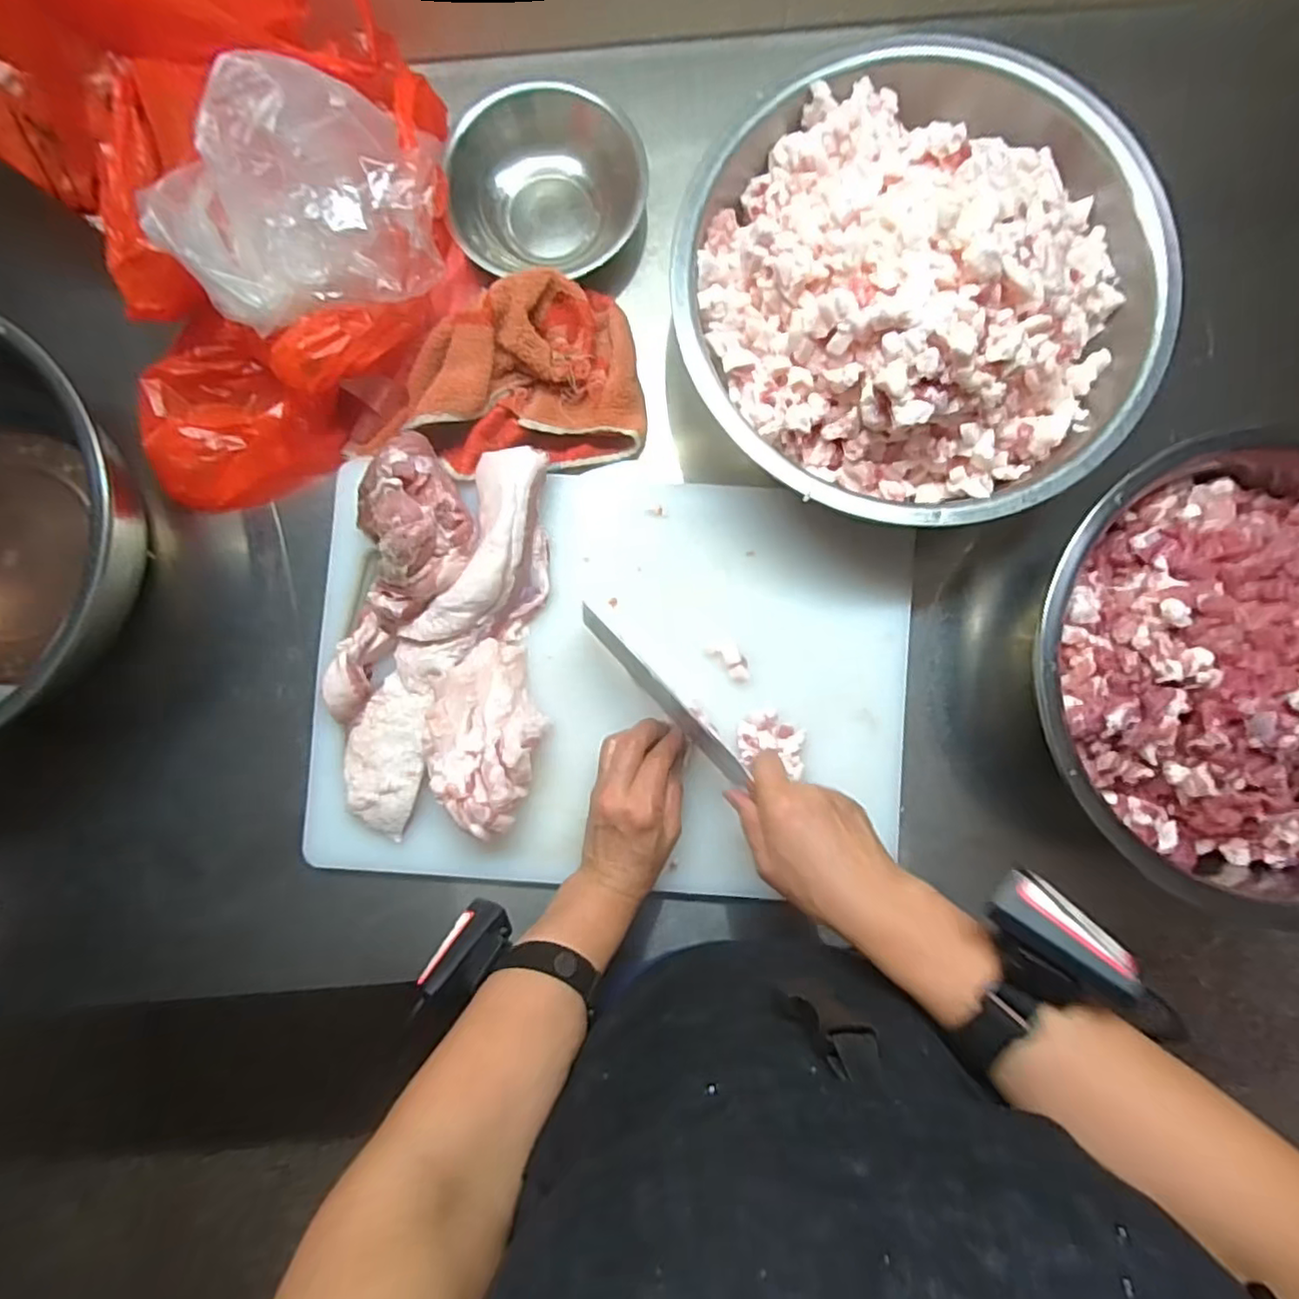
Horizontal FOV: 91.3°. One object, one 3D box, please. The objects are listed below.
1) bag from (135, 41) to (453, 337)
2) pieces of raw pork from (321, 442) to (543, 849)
[{"bbox_3d":[-0.237,-0.305,0.446,0.178,0.104,0.122,-39,88,-1],"label":"bag"},{"bbox_3d":[-0.168,-0.009,0.484,0.168,0.074,0.291,0,88,1],"label":"pieces of raw pork"}]

